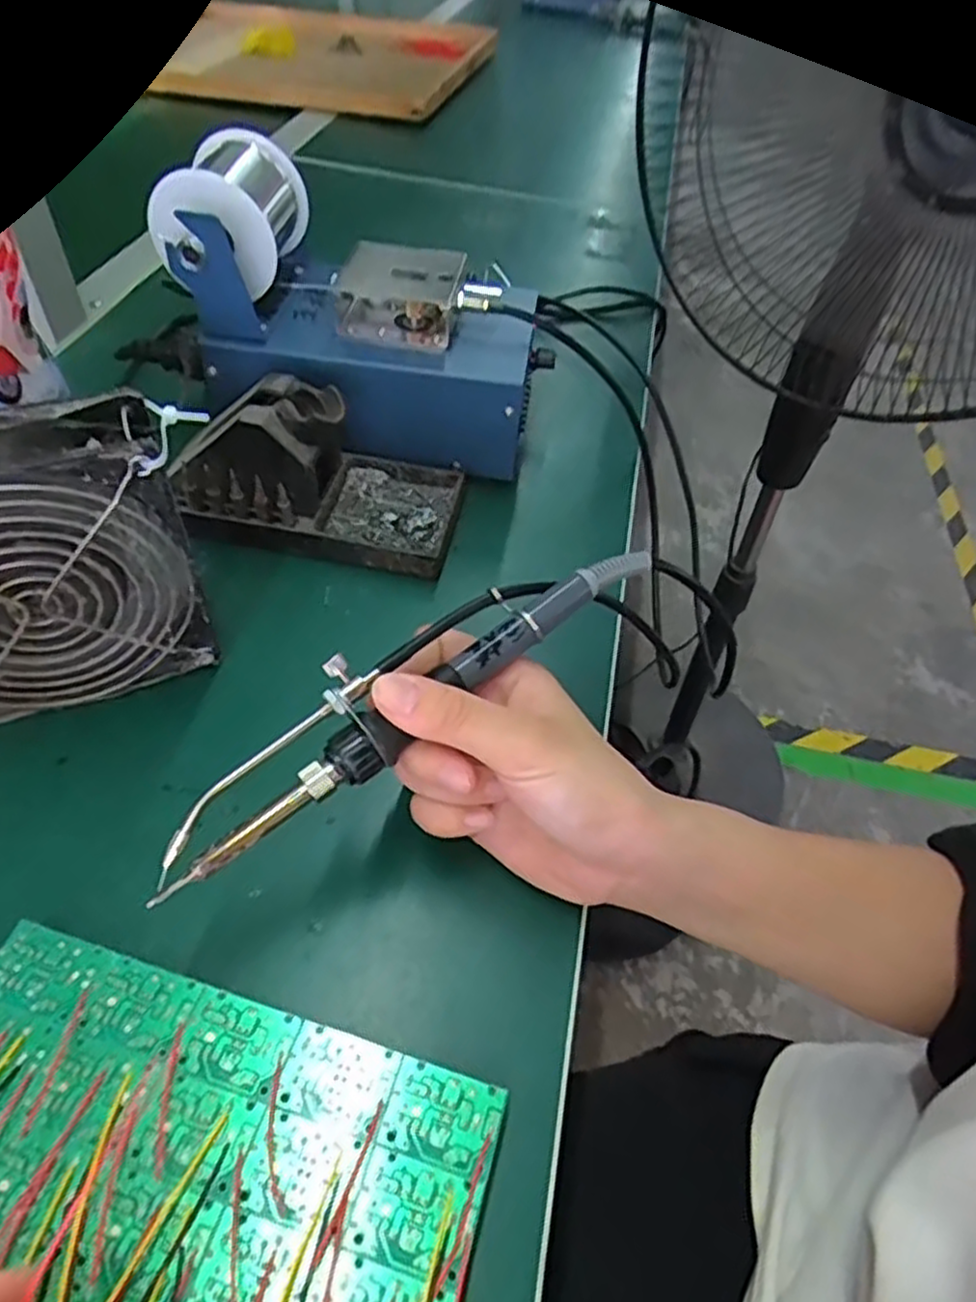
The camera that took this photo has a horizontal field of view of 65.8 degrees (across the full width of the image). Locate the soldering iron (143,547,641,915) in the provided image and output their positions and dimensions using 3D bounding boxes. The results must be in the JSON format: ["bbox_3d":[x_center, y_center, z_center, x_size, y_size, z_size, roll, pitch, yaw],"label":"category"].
[{"bbox_3d":[-0.025,0.011,0.267,0.207,0.026,0.030,-34,55,-21],"label":"soldering iron"}]

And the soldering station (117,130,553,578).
[{"bbox_3d":[-0.085,-0.162,0.417,0.220,0.131,0.194,10,52,3],"label":"soldering station"}]

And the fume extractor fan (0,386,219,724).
[{"bbox_3d":[-0.179,-0.029,0.298,0.123,0.120,0.046,-20,57,-20],"label":"fume extractor fan"}]

